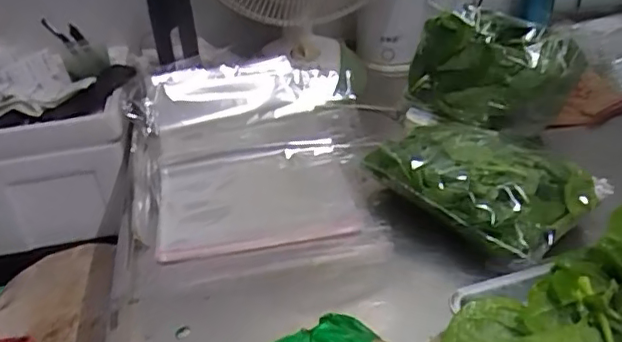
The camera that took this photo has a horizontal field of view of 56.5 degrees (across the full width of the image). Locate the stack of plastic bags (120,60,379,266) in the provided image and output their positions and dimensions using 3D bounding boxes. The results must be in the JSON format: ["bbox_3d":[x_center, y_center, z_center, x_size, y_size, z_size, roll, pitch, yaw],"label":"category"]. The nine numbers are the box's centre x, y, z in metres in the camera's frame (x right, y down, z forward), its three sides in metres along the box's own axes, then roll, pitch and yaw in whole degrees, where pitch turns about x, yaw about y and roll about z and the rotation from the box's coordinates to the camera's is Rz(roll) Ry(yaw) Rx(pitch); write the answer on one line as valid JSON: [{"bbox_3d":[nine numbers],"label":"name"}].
[{"bbox_3d":[-0.105,-0.034,0.855,0.366,0.096,0.426,-4,40,2],"label":"stack of plastic bags"}]

